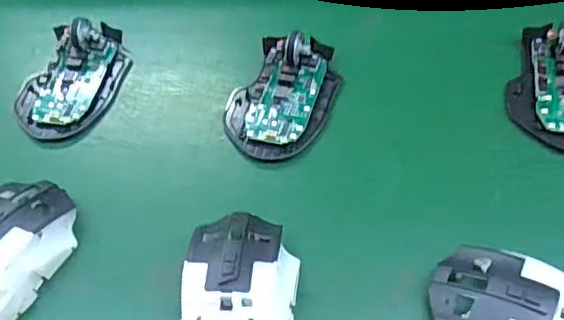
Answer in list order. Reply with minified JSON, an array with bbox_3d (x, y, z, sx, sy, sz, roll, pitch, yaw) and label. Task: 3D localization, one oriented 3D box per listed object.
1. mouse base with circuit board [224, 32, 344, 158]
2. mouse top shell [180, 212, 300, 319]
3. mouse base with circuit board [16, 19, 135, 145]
[{"bbox_3d":[0.001,-0.053,0.429,0.073,0.028,0.108,15,56,14],"label":"mouse base with circuit board"},{"bbox_3d":[-0.025,0.081,0.327,0.065,0.037,0.116,2,54,5],"label":"mouse top shell"},{"bbox_3d":[-0.166,-0.070,0.458,0.073,0.027,0.114,15,56,14],"label":"mouse base with circuit board"}]

